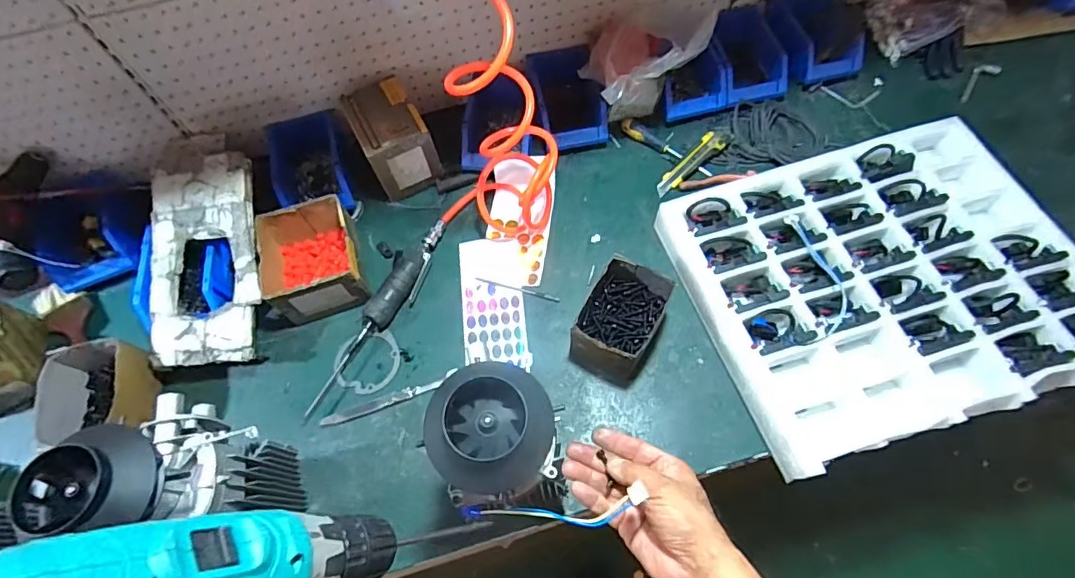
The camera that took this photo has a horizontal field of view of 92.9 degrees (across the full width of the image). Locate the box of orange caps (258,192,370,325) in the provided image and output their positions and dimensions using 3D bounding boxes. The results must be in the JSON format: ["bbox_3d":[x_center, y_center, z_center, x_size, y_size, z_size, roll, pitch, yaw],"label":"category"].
[{"bbox_3d":[-0.351,-0.043,0.808,0.142,0.099,0.160,-18,64,-6],"label":"box of orange caps"}]

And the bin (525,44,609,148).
[{"bbox_3d":[0.053,-0.343,0.918,0.121,0.094,0.186,-10,63,-2],"label":"bin"}]

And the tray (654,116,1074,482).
[{"bbox_3d":[0.504,-0.019,0.748,0.523,0.067,0.443,-18,64,-6],"label":"tray"}]

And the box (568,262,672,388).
[{"bbox_3d":[0.121,0.044,0.743,0.110,0.091,0.152,27,68,15],"label":"box"}]

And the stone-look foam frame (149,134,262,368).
[{"bbox_3d":[-0.500,-0.061,0.770,0.158,0.034,0.337,-5,84,1],"label":"stone-look foam frame"}]

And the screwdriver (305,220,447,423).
[{"bbox_3d":[-0.246,0.036,0.802,0.070,0.038,0.365,18,66,12],"label":"screwdriver"}]

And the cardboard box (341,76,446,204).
[{"bbox_3d":[-0.251,-0.260,0.889,0.108,0.134,0.154,-25,65,-9],"label":"cardboard box"}]

